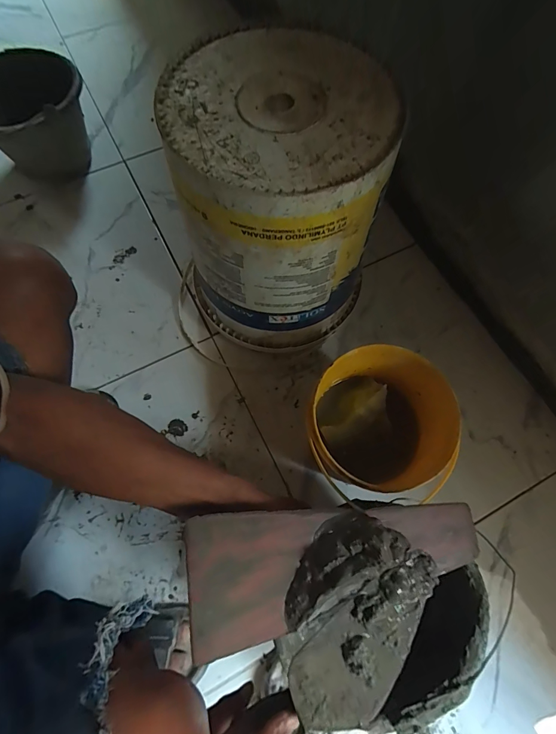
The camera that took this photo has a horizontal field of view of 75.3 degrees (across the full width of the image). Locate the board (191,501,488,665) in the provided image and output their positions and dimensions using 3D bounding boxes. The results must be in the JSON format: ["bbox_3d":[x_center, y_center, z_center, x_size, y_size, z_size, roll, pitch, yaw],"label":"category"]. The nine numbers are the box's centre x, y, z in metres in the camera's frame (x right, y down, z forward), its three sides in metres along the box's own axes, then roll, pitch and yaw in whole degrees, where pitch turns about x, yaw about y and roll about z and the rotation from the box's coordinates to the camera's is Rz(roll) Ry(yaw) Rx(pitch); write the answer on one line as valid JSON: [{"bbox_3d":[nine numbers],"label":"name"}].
[{"bbox_3d":[0.063,0.173,0.333,0.283,0.009,0.102,-5,78,-16],"label":"board"}]

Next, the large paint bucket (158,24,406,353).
[{"bbox_3d":[0.004,-0.213,0.528,0.252,0.325,0.259,-1,71,0],"label":"large paint bucket"}]

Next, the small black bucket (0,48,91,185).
[{"bbox_3d":[-0.482,-0.483,0.736,0.215,0.191,0.218,0,71,0],"label":"small black bucket"}]

